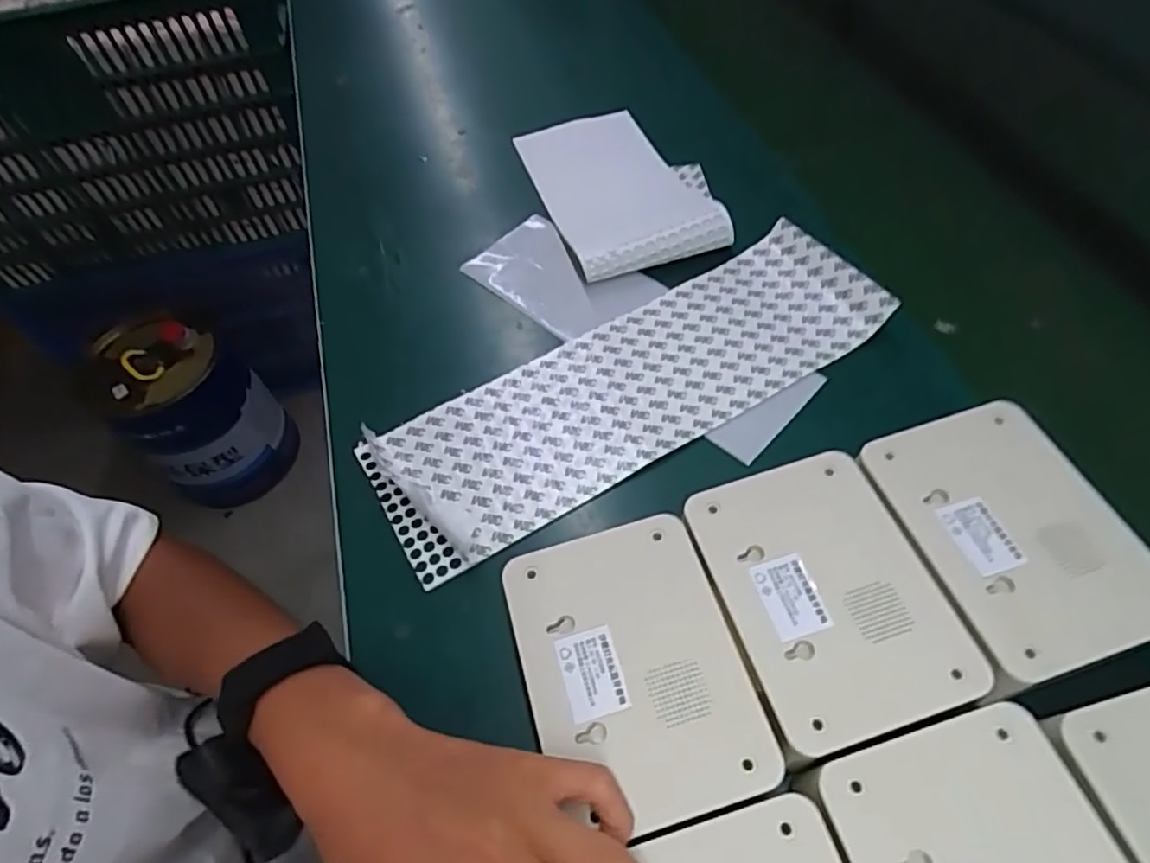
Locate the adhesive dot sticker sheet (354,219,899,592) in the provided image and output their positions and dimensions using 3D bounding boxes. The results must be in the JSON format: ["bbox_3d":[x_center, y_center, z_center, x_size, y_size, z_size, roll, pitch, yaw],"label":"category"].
[{"bbox_3d":[0.037,-0.037,0.460,0.378,0.031,0.121,-27,58,-12],"label":"adhesive dot sticker sheet"}]

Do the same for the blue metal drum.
[{"bbox_3d":[-0.704,-0.033,1.211,0.229,0.336,0.218,-36,60,-18],"label":"blue metal drum"}]

